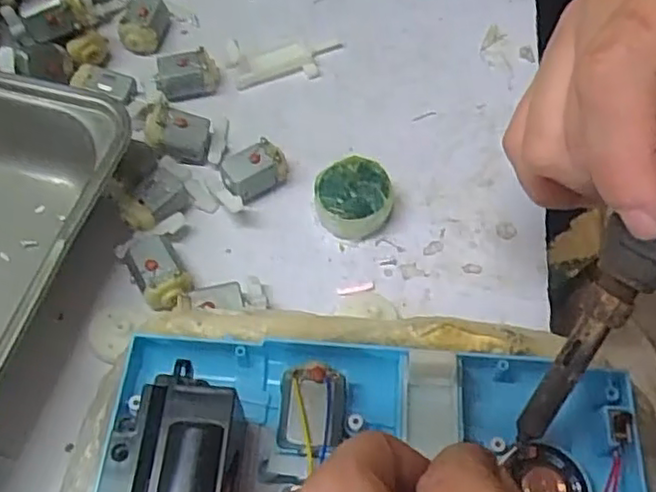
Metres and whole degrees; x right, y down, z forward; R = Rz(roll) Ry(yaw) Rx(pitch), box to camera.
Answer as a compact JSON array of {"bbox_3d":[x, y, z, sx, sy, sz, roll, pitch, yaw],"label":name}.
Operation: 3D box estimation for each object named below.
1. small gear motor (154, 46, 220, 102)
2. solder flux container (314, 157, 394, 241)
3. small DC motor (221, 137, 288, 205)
[{"bbox_3d":[-0.068,-0.083,0.324,0.029,0.015,0.017,-9,61,-8],"label":"small gear motor"},{"bbox_3d":[0.010,-0.021,0.291,0.032,0.017,0.031,-2,60,-4],"label":"solder flux container"},{"bbox_3d":[-0.033,-0.032,0.296,0.027,0.016,0.019,-23,64,-16],"label":"small DC motor"}]

